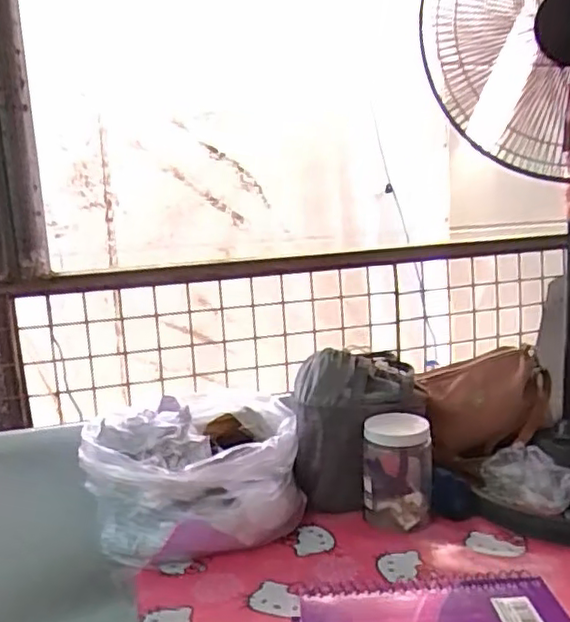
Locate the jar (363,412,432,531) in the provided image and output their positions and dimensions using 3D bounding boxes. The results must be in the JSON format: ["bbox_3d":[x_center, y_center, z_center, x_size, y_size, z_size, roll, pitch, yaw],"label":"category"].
[{"bbox_3d":[0.177,0.245,0.989,0.101,0.162,0.122,-1,10,12],"label":"jar"}]

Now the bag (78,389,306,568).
[{"bbox_3d":[-0.137,0.253,0.952,0.318,0.188,0.199,-5,10,-13],"label":"bag"}]

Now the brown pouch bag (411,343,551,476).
[{"bbox_3d":[0.358,0.163,1.097,0.239,0.193,0.065,-18,-27,0],"label":"brown pouch bag"}]

